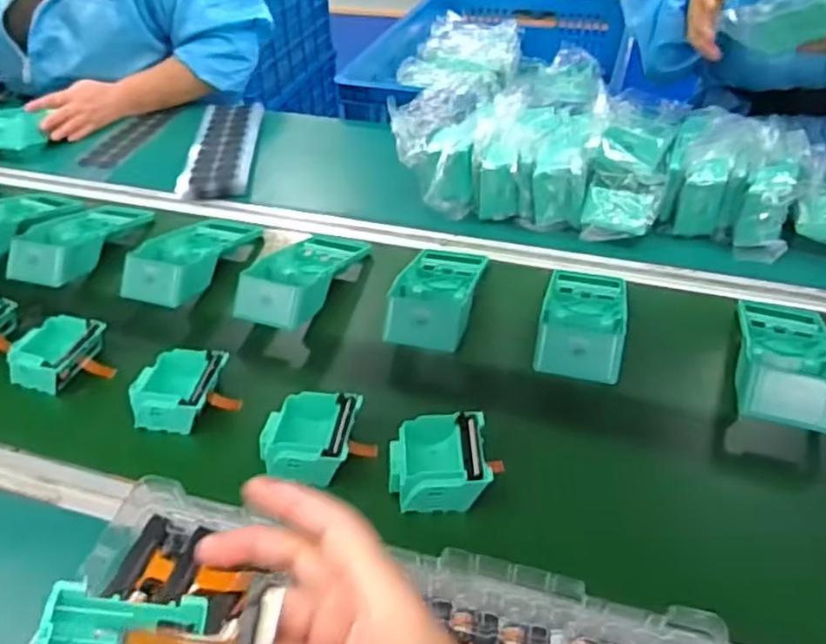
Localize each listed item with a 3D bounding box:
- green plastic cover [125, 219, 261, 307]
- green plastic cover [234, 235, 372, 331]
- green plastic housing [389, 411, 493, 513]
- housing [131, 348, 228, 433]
[{"bbox_3d":[-0.269,-0.082,0.830,0.098,0.047,0.194,10,42,15],"label":"green plastic cover"},{"bbox_3d":[-0.130,-0.057,0.787,0.098,0.058,0.193,11,42,17],"label":"green plastic cover"},{"bbox_3d":[0.019,0.125,0.572,0.085,0.052,0.088,-2,40,2],"label":"green plastic housing"},{"bbox_3d":[-0.221,0.067,0.650,0.080,0.044,0.079,4,41,9],"label":"housing"}]

